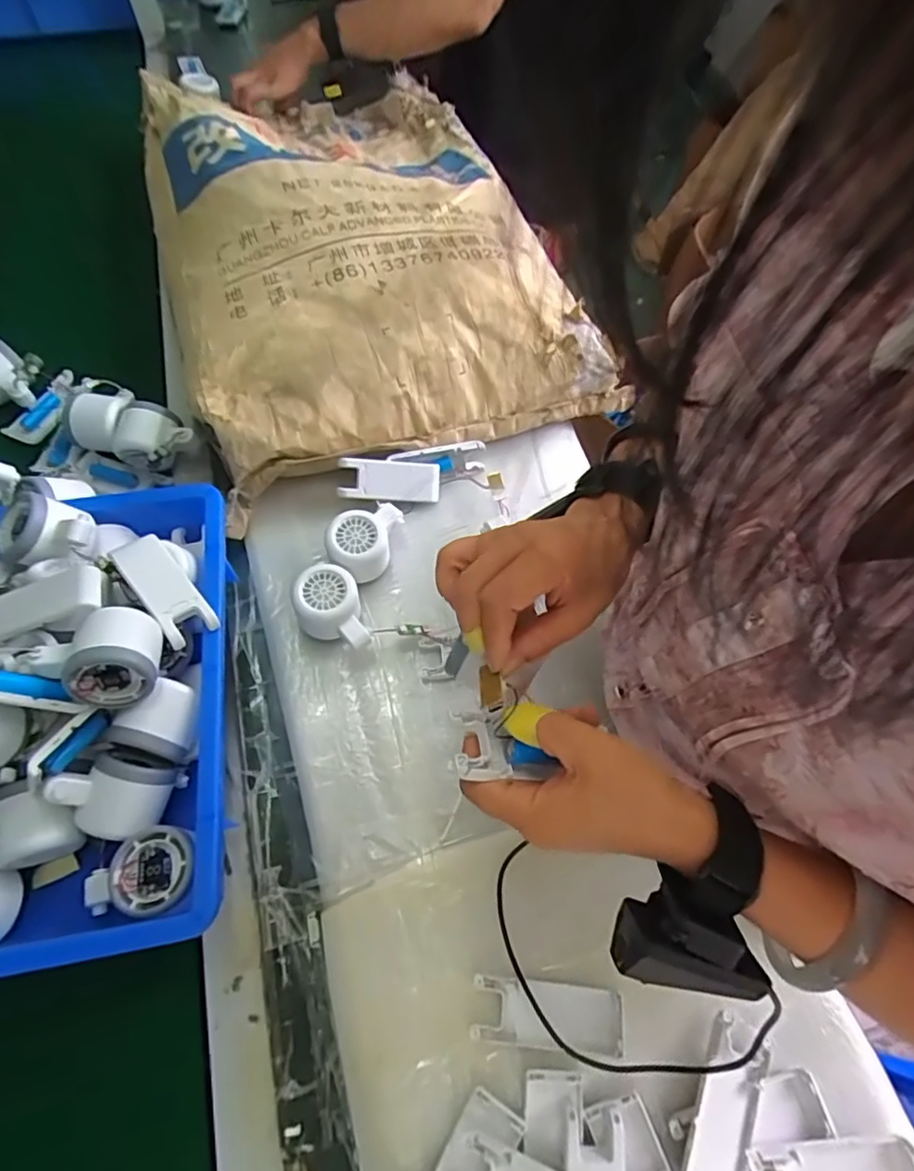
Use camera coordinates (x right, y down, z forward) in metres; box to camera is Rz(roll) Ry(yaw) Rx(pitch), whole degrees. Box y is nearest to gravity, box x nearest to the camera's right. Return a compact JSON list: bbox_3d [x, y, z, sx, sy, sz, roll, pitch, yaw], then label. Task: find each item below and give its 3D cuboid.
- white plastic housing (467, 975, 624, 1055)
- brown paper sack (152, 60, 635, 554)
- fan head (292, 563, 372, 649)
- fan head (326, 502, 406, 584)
[{"bbox_3d":[0.063,0.299,0.408,0.102,0.007,0.037,4,62,3],"label":"white plastic housing"},{"bbox_3d":[-0.138,-0.460,0.741,0.445,0.137,0.732,-17,65,-11],"label":"brown paper sack"},{"bbox_3d":[-0.115,0.025,0.532,0.057,0.055,0.071,-13,64,-9],"label":"fan head"},{"bbox_3d":[-0.089,-0.045,0.568,0.057,0.058,0.079,10,63,3],"label":"fan head"}]

